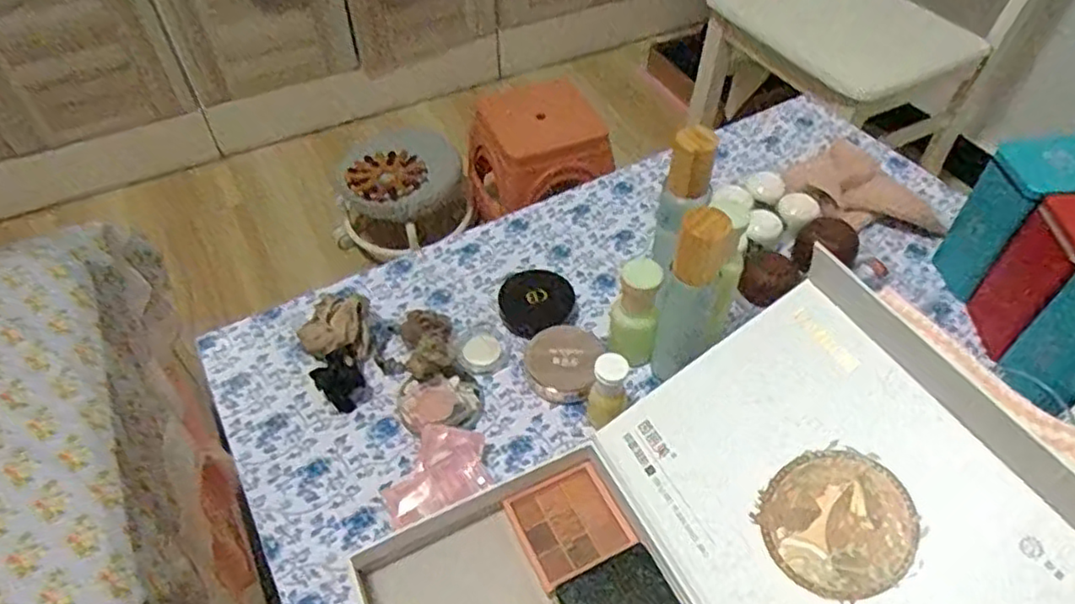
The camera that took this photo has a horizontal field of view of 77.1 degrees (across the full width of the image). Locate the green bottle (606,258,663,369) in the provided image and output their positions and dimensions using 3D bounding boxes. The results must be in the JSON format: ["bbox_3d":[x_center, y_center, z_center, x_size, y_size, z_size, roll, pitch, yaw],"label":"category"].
[{"bbox_3d":[0.080,0.015,0.566,0.036,0.116,0.030,4,49,4],"label":"green bottle"}]

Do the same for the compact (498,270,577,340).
[{"bbox_3d":[-0.002,-0.001,0.638,0.070,0.018,0.065,0,49,0],"label":"compact"}]

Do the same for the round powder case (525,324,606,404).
[{"bbox_3d":[0.021,0.052,0.581,0.066,0.017,0.066,0,74,0],"label":"round powder case"}]

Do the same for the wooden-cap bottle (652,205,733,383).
[{"bbox_3d":[0.118,-0.002,0.520,0.040,0.151,0.037,-8,50,-6],"label":"wooden-cap bottle"}]

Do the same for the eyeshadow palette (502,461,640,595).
[{"bbox_3d":[0.023,0.159,0.484,0.072,0.011,0.069,-30,59,-2],"label":"eyeshadow palette"}]

